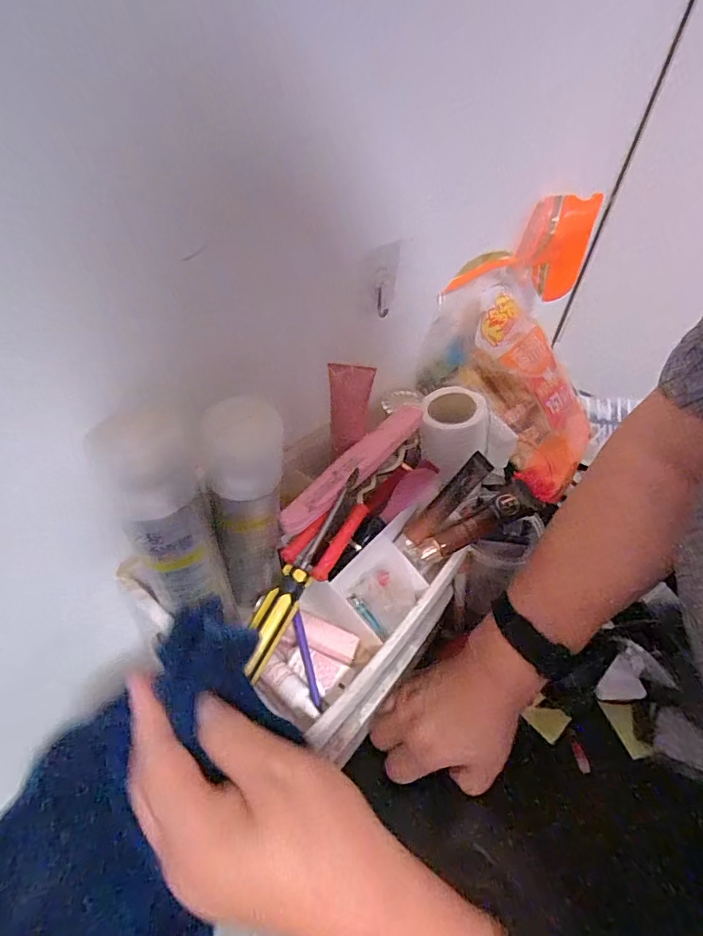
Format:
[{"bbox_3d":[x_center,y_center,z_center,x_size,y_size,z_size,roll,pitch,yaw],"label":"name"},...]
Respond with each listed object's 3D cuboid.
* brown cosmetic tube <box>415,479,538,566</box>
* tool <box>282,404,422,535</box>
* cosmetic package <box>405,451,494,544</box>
[{"bbox_3d":[0.102,0.046,0.380,0.110,0.016,0.022,-27,51,-11],"label":"brown cosmetic tube"},{"bbox_3d":[0.009,-0.008,0.386,0.031,0.009,0.188,30,48,24],"label":"tool"},{"bbox_3d":[0.079,0.026,0.382,0.091,0.015,0.019,-47,56,5],"label":"cosmetic package"}]

